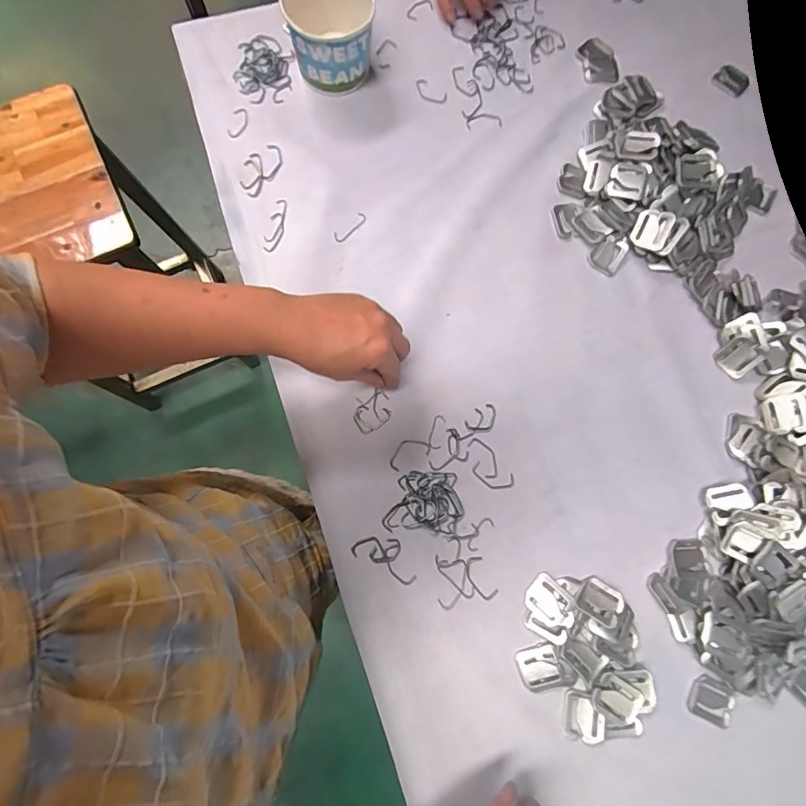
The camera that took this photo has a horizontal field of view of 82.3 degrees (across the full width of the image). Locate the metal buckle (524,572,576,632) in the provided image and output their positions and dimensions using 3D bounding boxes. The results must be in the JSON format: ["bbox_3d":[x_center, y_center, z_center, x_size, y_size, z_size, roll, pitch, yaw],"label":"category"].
[{"bbox_3d":[0.138,0.186,0.427,0.035,0.009,0.046,-43,83,-8],"label":"metal buckle"}]

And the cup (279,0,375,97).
[{"bbox_3d":[-0.077,-0.397,0.496,0.087,0.079,0.084,0,79,-1],"label":"cup"}]

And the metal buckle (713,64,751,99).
[{"bbox_3d":[0.393,-0.385,0.549,0.038,0.004,0.031,44,81,7],"label":"metal buckle"}]

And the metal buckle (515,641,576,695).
[{"bbox_3d":[0.128,0.240,0.417,0.046,0.004,0.040,-18,80,-5],"label":"metal buckle"}]

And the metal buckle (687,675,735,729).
[{"bbox_3d":[0.283,0.272,0.421,0.039,0.004,0.036,27,80,4],"label":"metal buckle"}]

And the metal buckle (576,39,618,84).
[{"bbox_3d":[0.232,-0.403,0.547,0.044,0.006,0.061,-15,80,-4],"label":"metal buckle"}]

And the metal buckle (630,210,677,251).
[{"bbox_3d":[0.262,-0.182,0.484,0.035,0.004,0.038,26,105,30],"label":"metal buckle"}]

